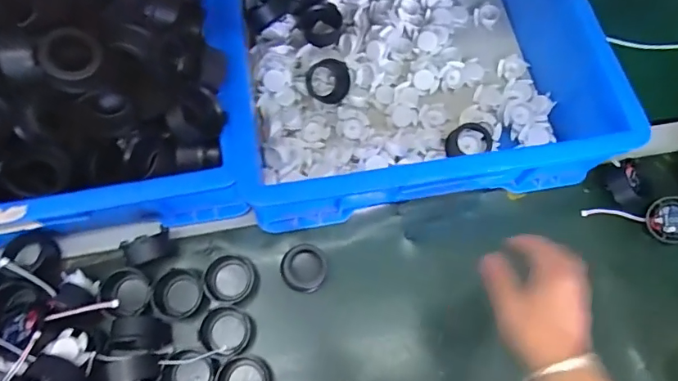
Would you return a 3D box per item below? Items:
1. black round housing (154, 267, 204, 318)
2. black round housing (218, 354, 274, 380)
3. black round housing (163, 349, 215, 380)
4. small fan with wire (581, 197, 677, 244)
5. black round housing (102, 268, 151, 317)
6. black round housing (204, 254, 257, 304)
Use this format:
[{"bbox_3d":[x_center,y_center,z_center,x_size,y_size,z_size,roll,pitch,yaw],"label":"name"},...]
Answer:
[{"bbox_3d":[-0.177,0.114,0.513,0.052,0.016,0.054,25,84,-28],"label":"black round housing"},{"bbox_3d":[-0.098,0.203,0.491,0.053,0.031,0.053,1,71,-2],"label":"black round housing"},{"bbox_3d":[-0.157,0.197,0.485,0.050,0.031,0.052,1,71,-2],"label":"black round housing"},{"bbox_3d":[0.359,0.030,0.552,0.119,0.026,0.047,7,70,18],"label":"small fan with wire"},{"bbox_3d":[-0.229,0.108,0.498,0.051,0.020,0.046,40,74,11],"label":"black round housing"},{"bbox_3d":[-0.122,0.099,0.519,0.055,0.026,0.053,1,71,-2],"label":"black round housing"}]

